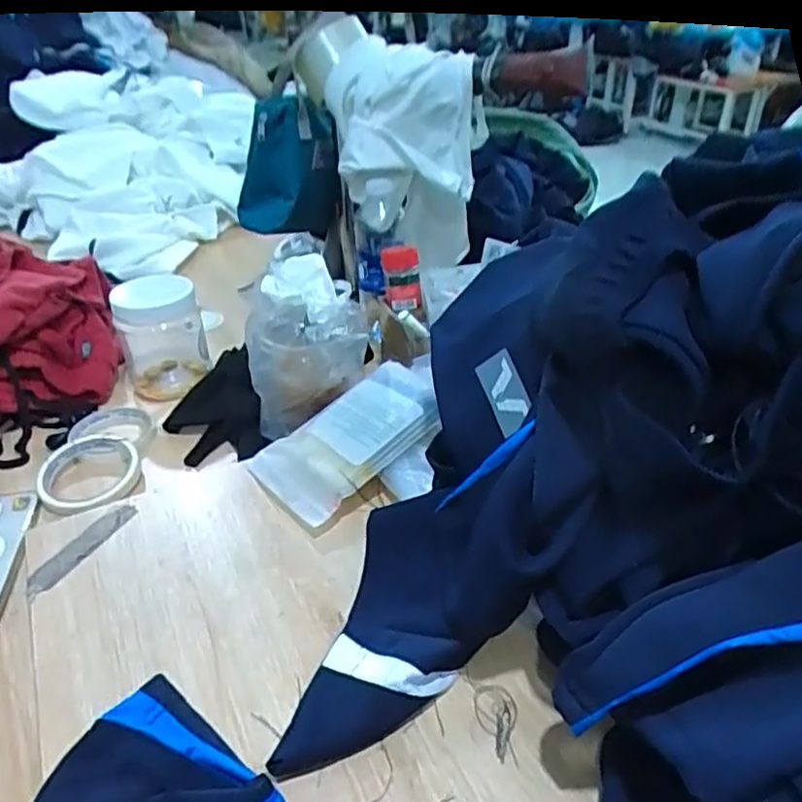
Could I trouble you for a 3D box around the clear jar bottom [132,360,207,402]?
[{"bbox_3d":[-0.286,-0.027,0.818,0.072,0.013,0.076,-1,34,1],"label":"clear jar bottom"}]

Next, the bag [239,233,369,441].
[{"bbox_3d":[-0.088,-0.053,0.629,0.115,0.172,0.072,-6,35,-7],"label":"bag"}]

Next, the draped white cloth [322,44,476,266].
[{"bbox_3d":[0.003,-0.297,0.838,0.170,0.253,0.111,-1,34,0],"label":"draped white cloth"}]

